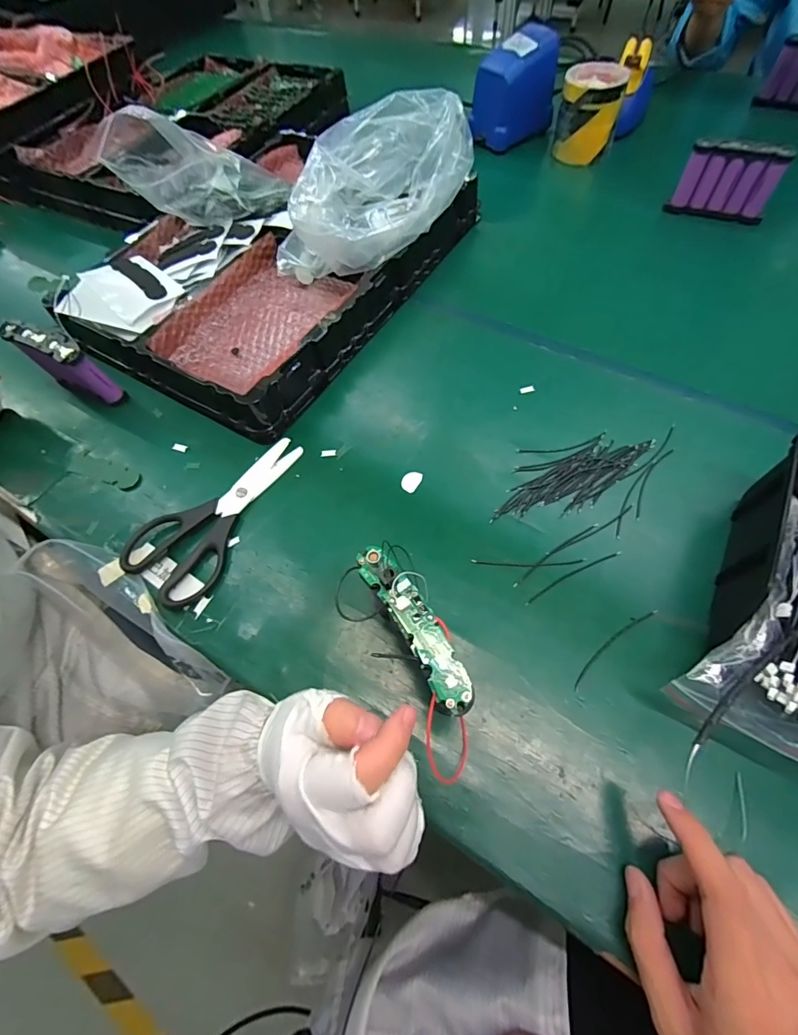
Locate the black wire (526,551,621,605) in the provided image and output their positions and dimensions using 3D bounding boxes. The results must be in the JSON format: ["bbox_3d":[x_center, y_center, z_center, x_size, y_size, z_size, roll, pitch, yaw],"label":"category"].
[{"bbox_3d":[0.148,0.049,0.368,0.097,0.004,0.007,-26,62,-10],"label":"black wire"}]

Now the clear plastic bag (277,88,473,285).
[{"bbox_3d":[-0.023,-0.364,0.502,0.245,0.133,0.104,-35,64,-14],"label":"clear plastic bag"}]

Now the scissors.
[{"bbox_3d":[-0.171,-0.010,0.414,0.089,0.014,0.186,26,66,17],"label":"scissors"}]

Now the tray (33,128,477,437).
[{"bbox_3d":[-0.161,-0.335,0.559,0.351,0.050,0.466,26,66,17],"label":"tray"}]

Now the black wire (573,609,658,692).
[{"bbox_3d":[0.168,0.101,0.342,0.097,0.004,0.010,-35,54,-16],"label":"black wire"}]

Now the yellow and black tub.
[{"bbox_3d":[0.286,-0.603,0.661,0.092,0.110,0.083,13,63,11],"label":"yellow and black tub"}]

